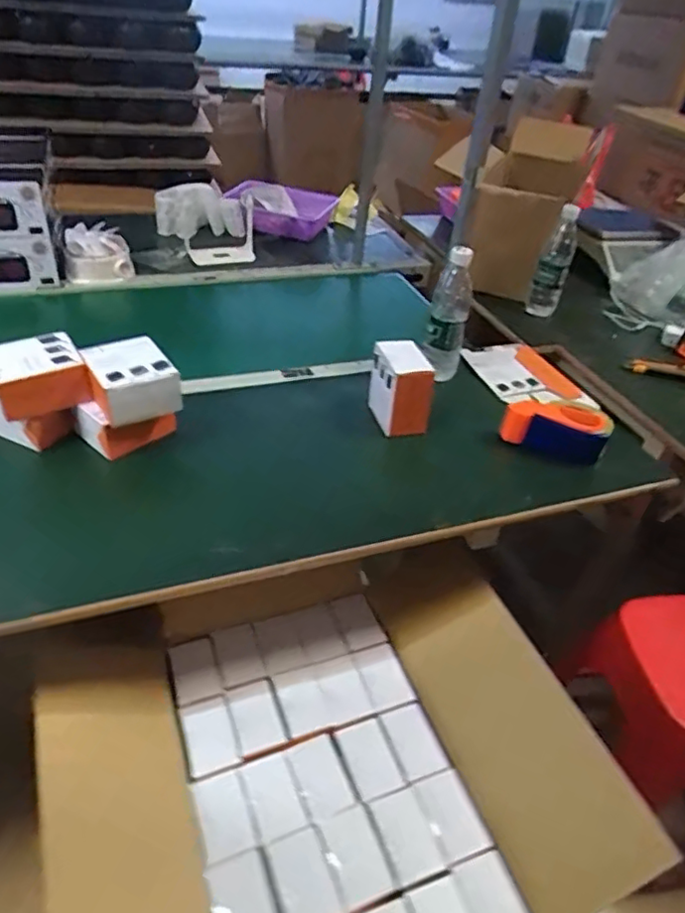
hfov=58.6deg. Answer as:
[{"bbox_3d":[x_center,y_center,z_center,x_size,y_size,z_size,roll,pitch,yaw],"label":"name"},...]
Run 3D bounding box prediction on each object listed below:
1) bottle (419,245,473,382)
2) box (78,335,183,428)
[{"bbox_3d":[0.185,-0.249,1.065,0.066,0.229,0.075,10,39,7],"label":"bottle"},{"bbox_3d":[-0.289,-0.104,0.839,0.106,0.071,0.098,-19,45,-27],"label":"box"}]

